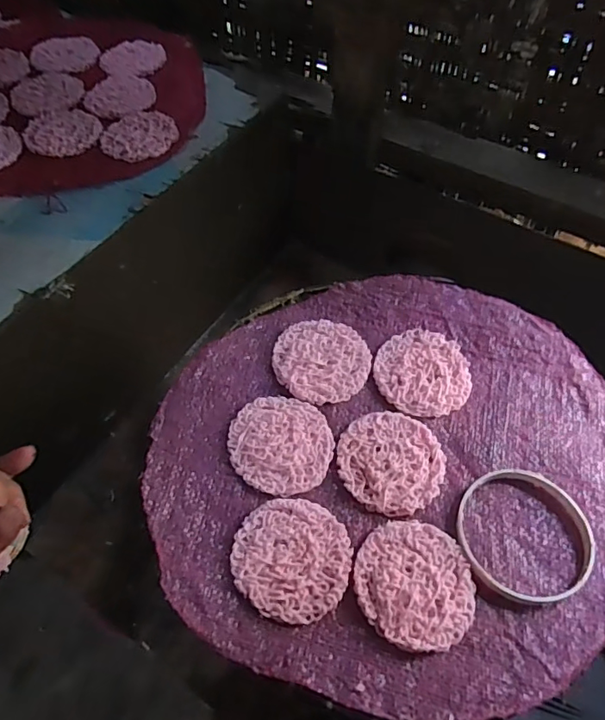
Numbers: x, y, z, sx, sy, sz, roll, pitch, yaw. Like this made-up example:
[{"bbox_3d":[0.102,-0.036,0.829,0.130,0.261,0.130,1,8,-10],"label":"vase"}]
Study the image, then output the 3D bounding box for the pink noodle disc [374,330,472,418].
[{"bbox_3d":[0.101,0.009,0.434,0.077,0.006,0.078,0,57,0],"label":"pink noodle disc"}]

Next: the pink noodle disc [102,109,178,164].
[{"bbox_3d":[-0.176,-0.242,0.558,0.079,0.006,0.075,0,57,0],"label":"pink noodle disc"}]

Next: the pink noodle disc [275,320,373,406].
[{"bbox_3d":[0.017,-0.001,0.441,0.078,0.007,0.078,0,57,0],"label":"pink noodle disc"}]

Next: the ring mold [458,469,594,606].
[{"bbox_3d":[0.154,0.119,0.360,0.086,0.016,0.089,0,57,0],"label":"ring mold"}]

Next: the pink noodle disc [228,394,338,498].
[{"bbox_3d":[-0.016,0.063,0.400,0.075,0.006,0.079,0,57,0],"label":"pink noodle disc"}]

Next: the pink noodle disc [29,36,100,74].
[{"bbox_3d":[-0.296,-0.386,0.648,0.081,0.004,0.080,0,57,0],"label":"pink noodle disc"}]

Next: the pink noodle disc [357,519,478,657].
[{"bbox_3d":[0.075,0.147,0.342,0.075,0.008,0.078,0,57,0],"label":"pink noodle disc"}]

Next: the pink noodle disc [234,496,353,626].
[{"bbox_3d":[-0.007,0.133,0.353,0.079,0.004,0.076,0,57,0],"label":"pink noodle disc"}]

